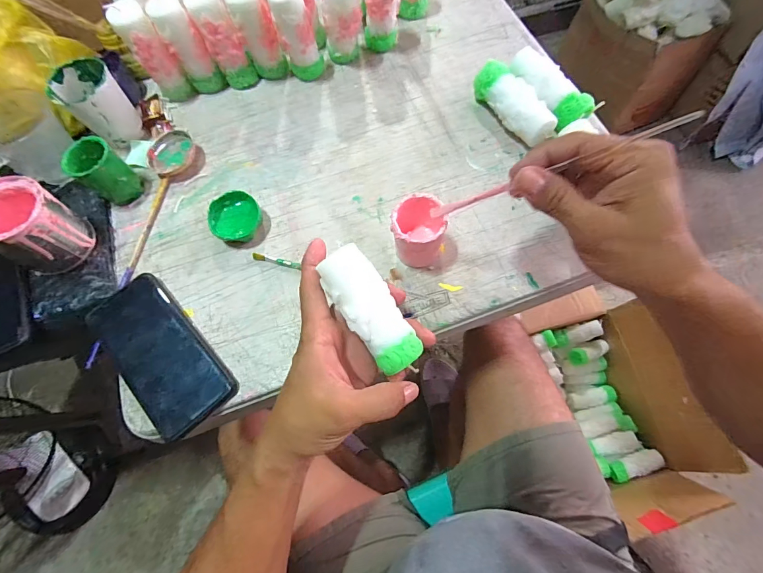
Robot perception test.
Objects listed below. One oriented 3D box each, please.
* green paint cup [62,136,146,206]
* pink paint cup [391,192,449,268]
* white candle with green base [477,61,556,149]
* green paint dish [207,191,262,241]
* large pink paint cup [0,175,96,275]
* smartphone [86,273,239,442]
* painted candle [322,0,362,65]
[{"bbox_3d":[-0.308,-0.128,0.415,0.046,0.059,0.049,-1,67,2],"label":"green paint cup"},{"bbox_3d":[0.036,-0.048,0.364,0.050,0.067,0.059,-4,67,0],"label":"pink paint cup"},{"bbox_3d":[0.151,-0.205,0.428,0.039,0.040,0.113,-31,70,-11],"label":"white candle with green base"},{"bbox_3d":[-0.157,-0.073,0.404,0.052,0.028,0.053,-1,67,2],"label":"green paint dish"},{"bbox_3d":[-0.355,-0.057,0.381,0.074,0.079,0.070,-1,67,2],"label":"large pink paint cup"},{"bbox_3d":[-0.216,0.063,0.363,0.077,0.012,0.164,-42,72,-14],"label":"smartphone"},{"bbox_3d":[-0.047,-0.322,0.448,0.043,0.106,0.042,-10,67,-2],"label":"painted candle"}]

